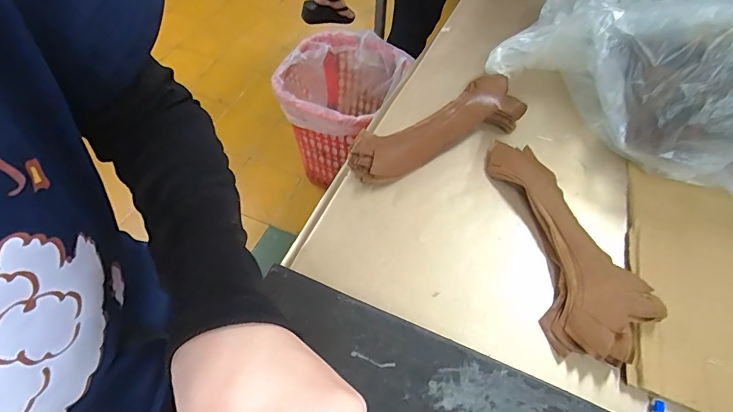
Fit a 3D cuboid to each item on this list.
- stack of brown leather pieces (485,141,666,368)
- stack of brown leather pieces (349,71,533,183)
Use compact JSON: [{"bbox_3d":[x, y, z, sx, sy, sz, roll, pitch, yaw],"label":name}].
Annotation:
[{"bbox_3d":[0.169,0.029,0.398,0.094,0.020,0.228,-15,55,-12],"label":"stack of brown leather pieces"},{"bbox_3d":[0.078,-0.089,0.471,0.208,0.027,0.067,-22,57,-16],"label":"stack of brown leather pieces"}]

